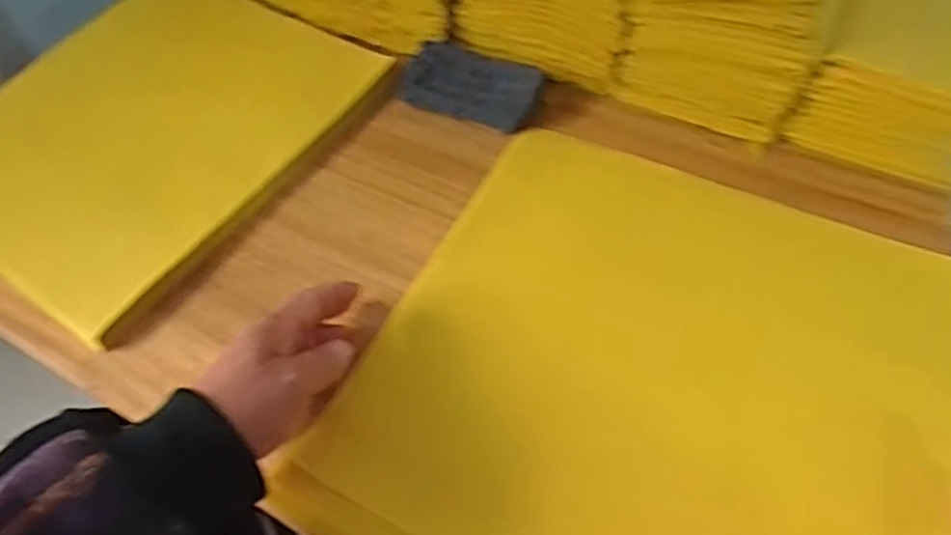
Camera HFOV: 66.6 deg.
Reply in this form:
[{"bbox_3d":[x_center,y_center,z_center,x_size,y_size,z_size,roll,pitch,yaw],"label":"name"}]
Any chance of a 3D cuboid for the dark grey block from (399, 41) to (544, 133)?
[{"bbox_3d":[-0.004,-0.137,0.550,0.101,0.026,0.049,19,59,17],"label":"dark grey block"}]

